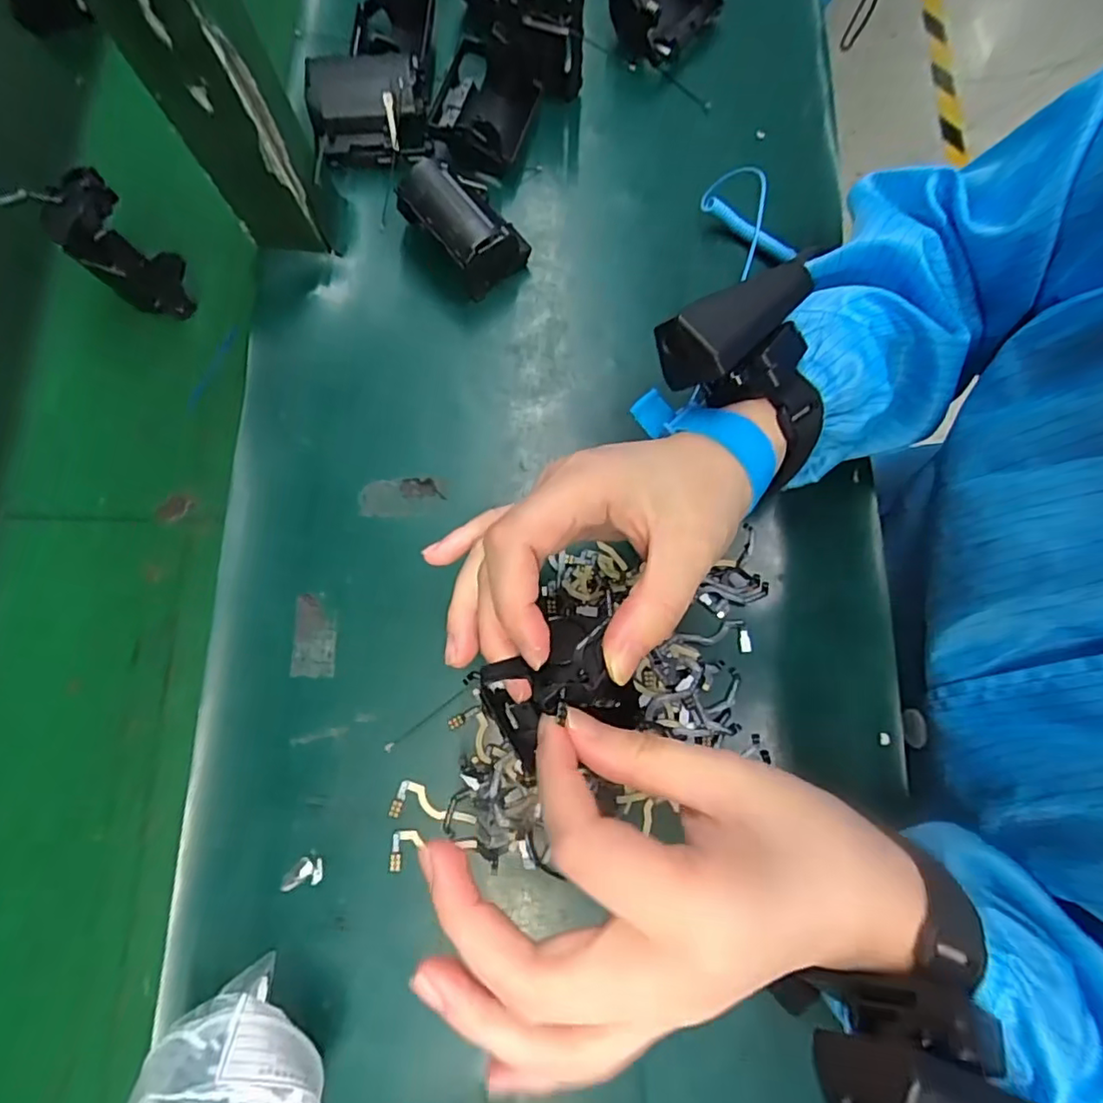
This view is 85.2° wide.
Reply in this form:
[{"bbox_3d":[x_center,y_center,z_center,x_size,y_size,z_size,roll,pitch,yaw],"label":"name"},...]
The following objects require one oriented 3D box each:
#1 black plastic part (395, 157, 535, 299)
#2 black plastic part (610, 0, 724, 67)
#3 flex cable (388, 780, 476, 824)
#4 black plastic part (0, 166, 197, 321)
[{"bbox_3d":[-0.050,-0.190,0.348,0.049,0.047,0.069,-41,81,-10],"label":"black plastic part"},{"bbox_3d":[0.077,-0.366,0.393,0.075,0.041,0.060,-43,81,-10],"label":"black plastic part"},{"bbox_3d":[-0.058,0.124,0.297,0.042,0.004,0.017,4,77,2],"label":"flex cable"},{"bbox_3d":[-0.242,-0.170,0.334,0.065,0.070,0.041,34,78,7],"label":"black plastic part"}]

